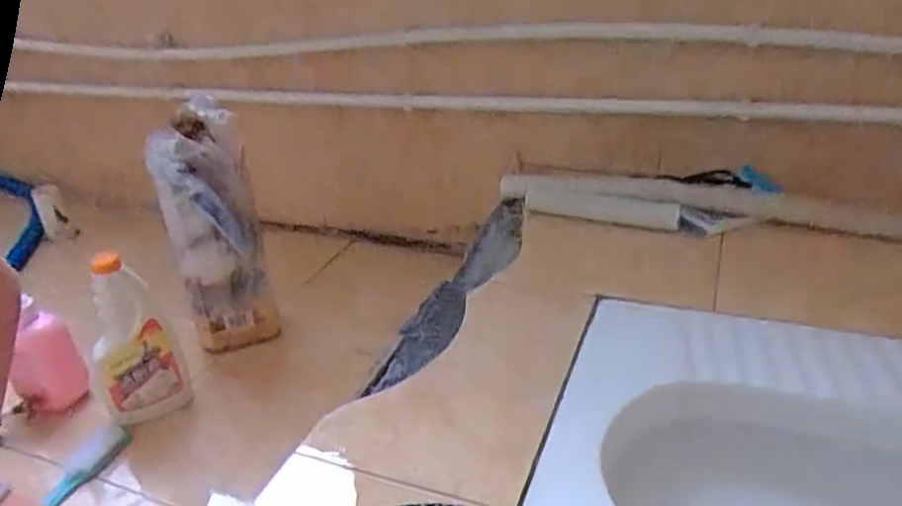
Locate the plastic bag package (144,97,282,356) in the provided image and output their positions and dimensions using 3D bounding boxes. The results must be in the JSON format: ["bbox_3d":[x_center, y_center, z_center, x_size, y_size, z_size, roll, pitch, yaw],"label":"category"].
[{"bbox_3d":[-0.329,-0.027,0.945,0.115,0.323,0.110,-15,29,-19],"label":"plastic bag package"}]

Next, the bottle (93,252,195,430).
[{"bbox_3d":[-0.388,0.104,0.819,0.096,0.215,0.064,-22,32,-29],"label":"bottle"}]

